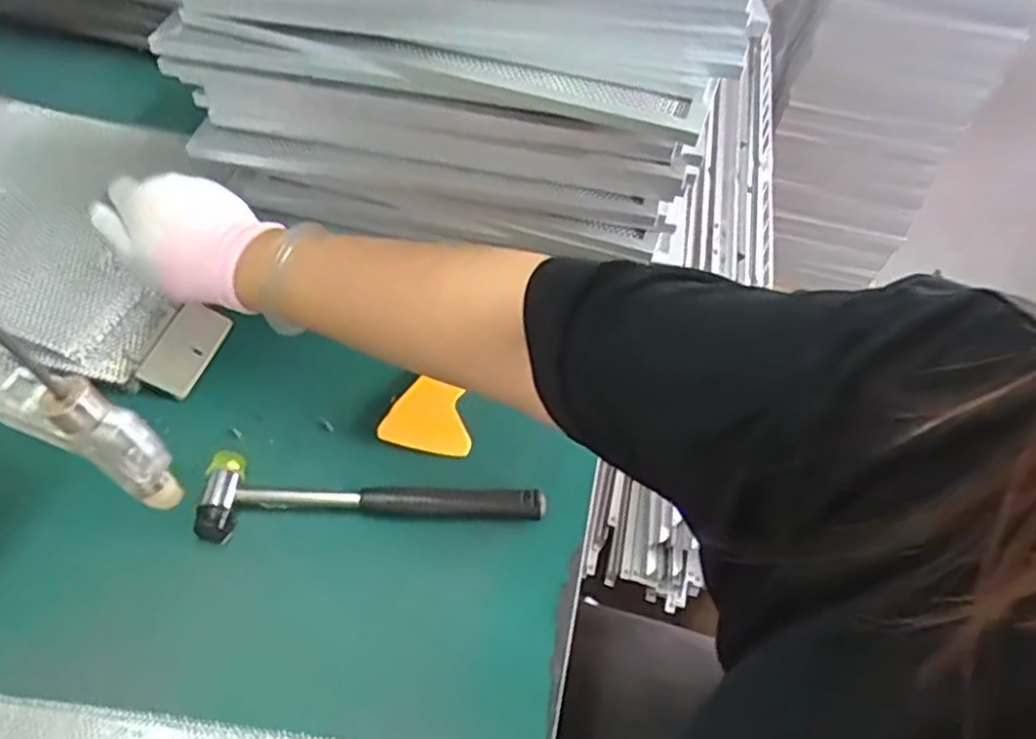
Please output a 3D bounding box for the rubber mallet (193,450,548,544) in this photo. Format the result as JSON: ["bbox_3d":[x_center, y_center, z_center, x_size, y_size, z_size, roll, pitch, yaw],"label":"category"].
[{"bbox_3d":[-0.104,0.102,0.547,0.243,0.022,0.063,5,52,-1],"label":"rubber mallet"}]

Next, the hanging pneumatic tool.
[{"bbox_3d":[-0.104,0.022,0.196,0.019,0.050,0.013,27,55,15],"label":"hanging pneumatic tool"}]

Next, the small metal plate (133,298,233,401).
[{"bbox_3d":[-0.276,-0.018,0.623,0.043,0.006,0.087,23,52,-5],"label":"small metal plate"}]

